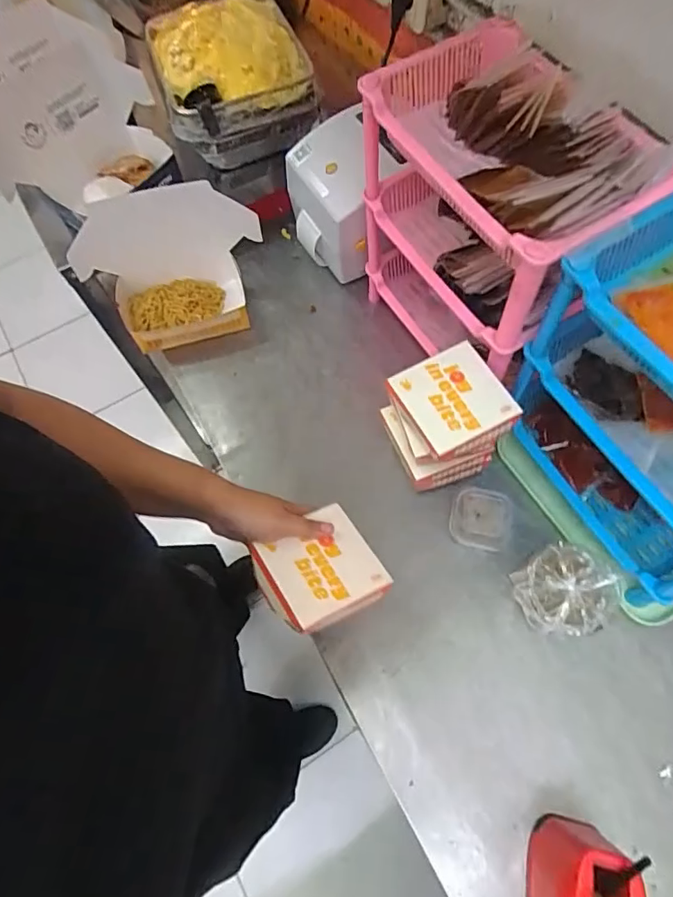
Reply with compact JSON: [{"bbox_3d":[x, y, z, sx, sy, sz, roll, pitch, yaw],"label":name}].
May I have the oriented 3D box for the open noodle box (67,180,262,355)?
[{"bbox_3d":[-0.249,-0.266,0.784,0.284,0.171,0.158,-15,66,-4],"label":"open noodle box"}]

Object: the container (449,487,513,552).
[{"bbox_3d":[0.189,0.094,0.668,0.079,0.036,0.080,17,68,10],"label":"container"}]

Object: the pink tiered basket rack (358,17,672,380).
[{"bbox_3d":[0.185,-0.262,0.667,0.197,0.384,0.329,-29,68,-10],"label":"pink tiered basket rack"}]

